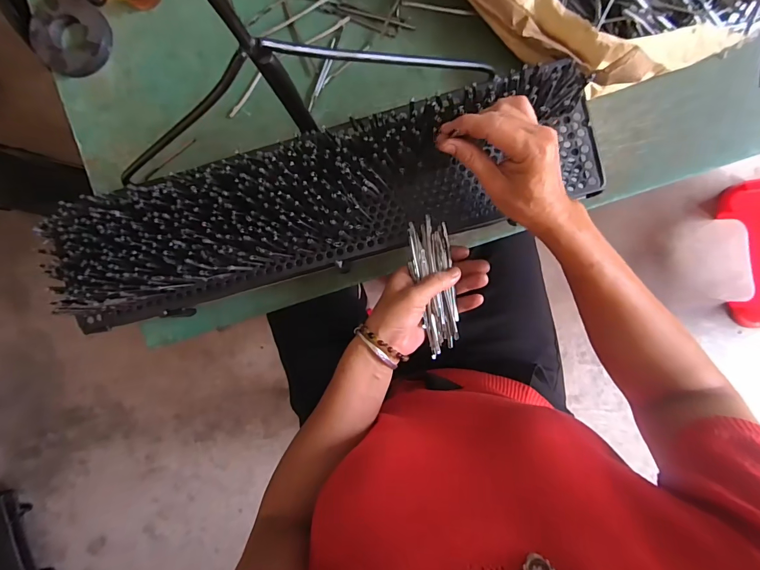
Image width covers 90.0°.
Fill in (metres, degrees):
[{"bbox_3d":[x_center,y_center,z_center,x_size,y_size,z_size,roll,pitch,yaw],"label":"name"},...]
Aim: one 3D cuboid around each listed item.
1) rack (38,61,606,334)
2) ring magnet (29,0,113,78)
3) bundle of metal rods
[{"bbox_3d":[-0.060,-0.086,0.403,0.579,0.069,0.135,-17,93,0],"label":"rack"},{"bbox_3d":[-0.399,-0.322,0.489,0.095,0.021,0.095,0,94,3],"label":"ring magnet"},{"bbox_3d":[0.059,0.002,0.402,0.041,0.012,0.142,-7,89,4],"label":"bundle of metal rods"}]

